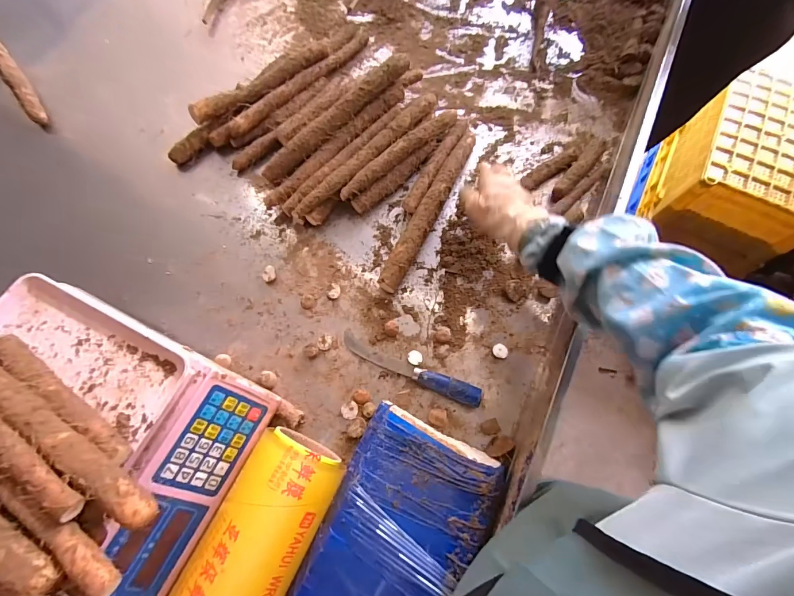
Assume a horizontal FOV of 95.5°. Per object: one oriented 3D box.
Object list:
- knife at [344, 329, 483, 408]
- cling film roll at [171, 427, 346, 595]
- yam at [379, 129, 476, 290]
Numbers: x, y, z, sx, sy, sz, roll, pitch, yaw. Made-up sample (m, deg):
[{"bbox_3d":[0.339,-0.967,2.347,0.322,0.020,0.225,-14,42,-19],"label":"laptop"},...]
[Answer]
[{"bbox_3d":[0.015,0.095,0.493,0.202,0.026,0.026,23,71,10],"label":"knife"},{"bbox_3d":[-0.158,0.270,0.360,0.103,0.075,0.263,28,67,11],"label":"cling film roll"},{"bbox_3d":[0.055,-0.144,0.571,0.034,0.037,0.313,25,71,10],"label":"yam"}]

